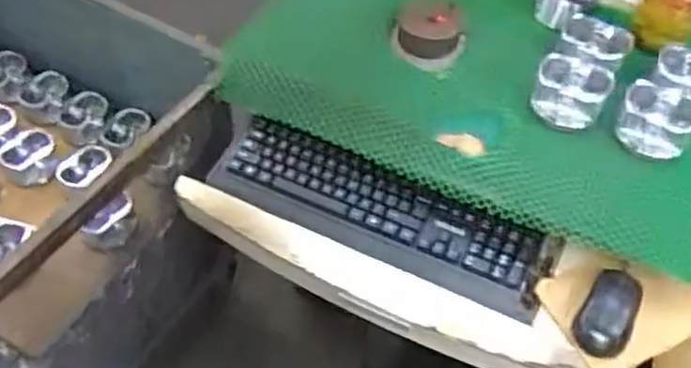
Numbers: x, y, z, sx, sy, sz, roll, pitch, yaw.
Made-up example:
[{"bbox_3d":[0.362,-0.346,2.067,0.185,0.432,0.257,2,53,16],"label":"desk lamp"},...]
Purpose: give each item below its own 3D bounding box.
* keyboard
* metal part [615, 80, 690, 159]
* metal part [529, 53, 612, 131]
[{"bbox_3d":[0.037,0.034,0.949,0.457,0.046,0.124,22,54,15],"label":"keyboard"},{"bbox_3d":[0.401,-0.080,0.919,0.095,0.044,0.086,18,53,12],"label":"metal part"},{"bbox_3d":[0.296,-0.122,0.950,0.093,0.046,0.087,23,54,15],"label":"metal part"}]

